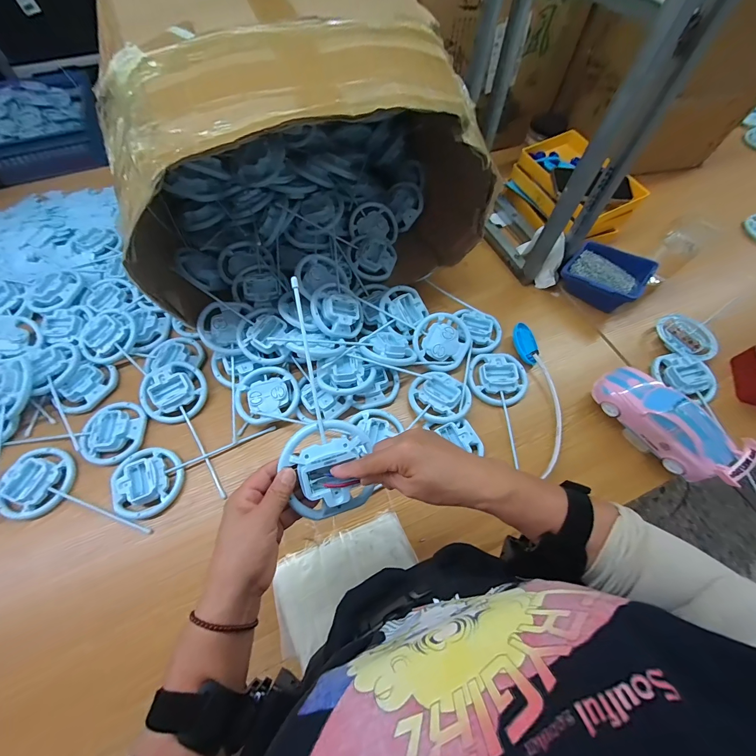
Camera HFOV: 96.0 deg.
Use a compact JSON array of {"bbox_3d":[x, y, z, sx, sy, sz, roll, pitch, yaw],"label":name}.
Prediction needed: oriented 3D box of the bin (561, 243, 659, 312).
[{"bbox_3d":[0.456,-0.204,0.688,0.120,0.071,0.144,-37,70,-18],"label":"bin"}]

